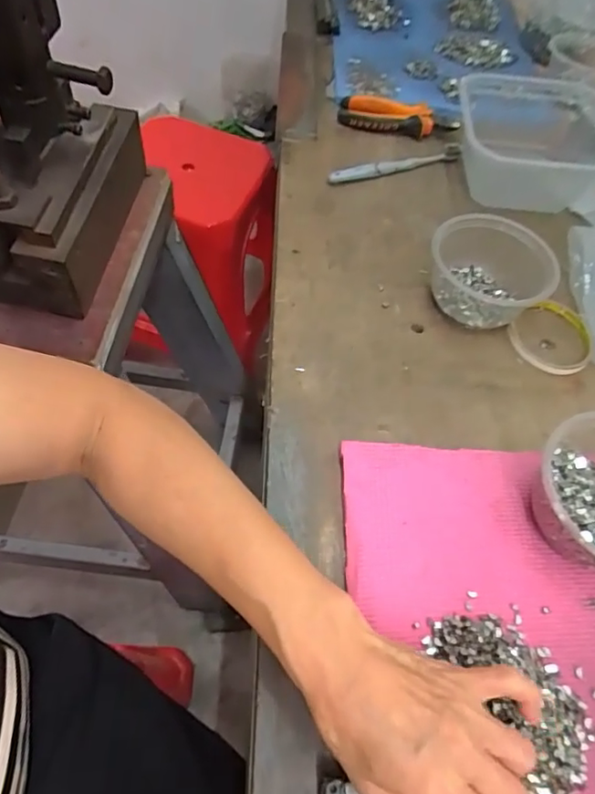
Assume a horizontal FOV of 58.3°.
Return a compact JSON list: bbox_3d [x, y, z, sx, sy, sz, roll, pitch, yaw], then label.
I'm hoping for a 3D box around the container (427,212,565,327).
[{"bbox_3d":[0.182,-0.122,0.519,0.099,0.069,0.099,2,57,-4],"label":"container"}]

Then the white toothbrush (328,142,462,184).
[{"bbox_3d":[0.118,-0.279,0.641,0.182,0.013,0.026,-21,61,-18],"label":"white toothbrush"}]

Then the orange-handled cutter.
[{"bbox_3d":[0.130,-0.360,0.685,0.150,0.026,0.059,10,57,1],"label":"orange-handled cutter"}]

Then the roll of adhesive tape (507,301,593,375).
[{"bbox_3d":[0.251,-0.060,0.522,0.074,0.012,0.084,35,61,17],"label":"roll of adhesive tape"}]

